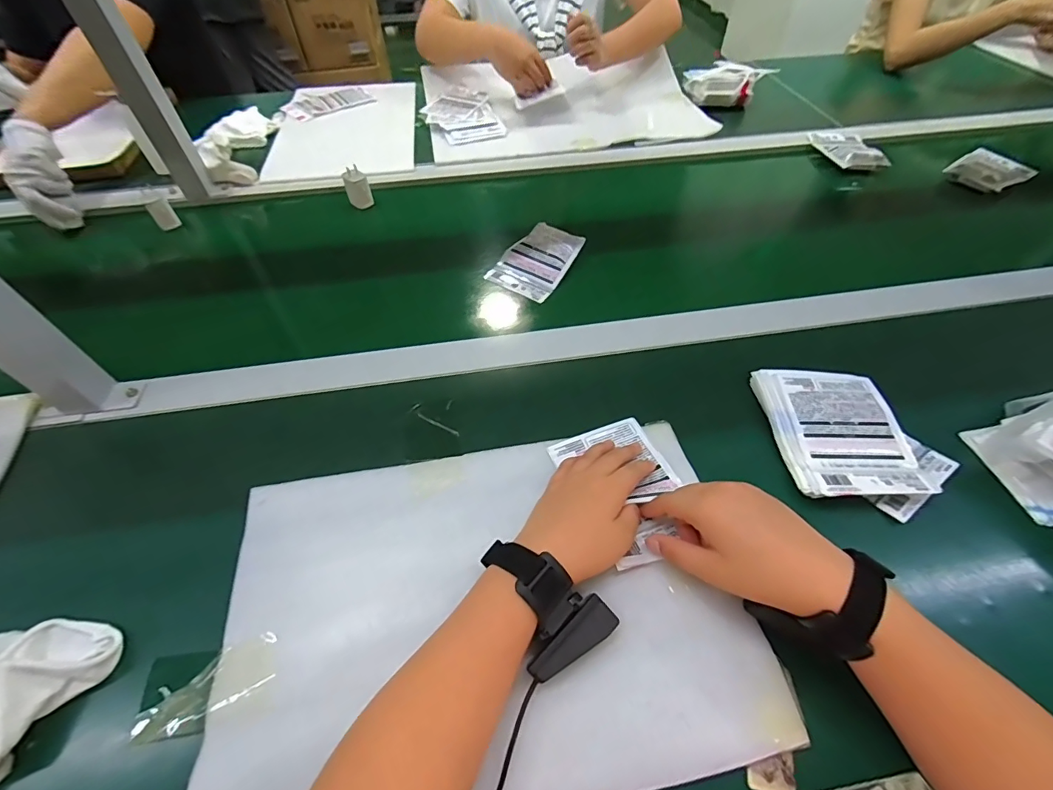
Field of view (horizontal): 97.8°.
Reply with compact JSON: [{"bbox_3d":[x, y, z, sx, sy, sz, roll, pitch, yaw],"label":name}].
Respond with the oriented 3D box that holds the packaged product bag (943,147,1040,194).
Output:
[{"bbox_3d":[0.792,-0.384,0.787,0.117,0.022,0.099,-23,56,-16],"label":"packaged product bag"}]

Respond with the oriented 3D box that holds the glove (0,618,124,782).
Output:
[{"bbox_3d":[-0.382,0.206,0.328,0.108,0.040,0.117,25,56,17],"label":"glove"}]

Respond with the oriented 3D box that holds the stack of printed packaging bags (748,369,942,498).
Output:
[{"bbox_3d":[0.306,0.035,0.459,0.112,0.027,0.147,-1,52,-2],"label":"stack of printed packaging bags"}]

